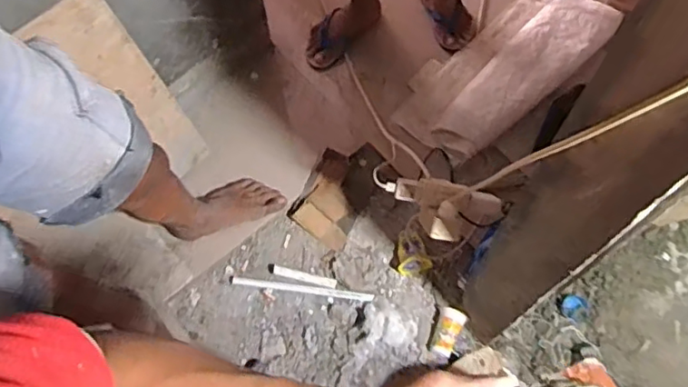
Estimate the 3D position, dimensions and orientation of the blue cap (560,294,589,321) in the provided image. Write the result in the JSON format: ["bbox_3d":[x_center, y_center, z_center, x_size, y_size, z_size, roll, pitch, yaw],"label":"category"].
[{"bbox_3d":[0.534,0.265,1.373,0.057,0.017,0.053,-1,68,1],"label":"blue cap"}]

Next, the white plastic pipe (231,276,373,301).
[{"bbox_3d":[-0.096,0.212,1.333,0.324,0.021,0.020,7,68,4],"label":"white plastic pipe"}]

